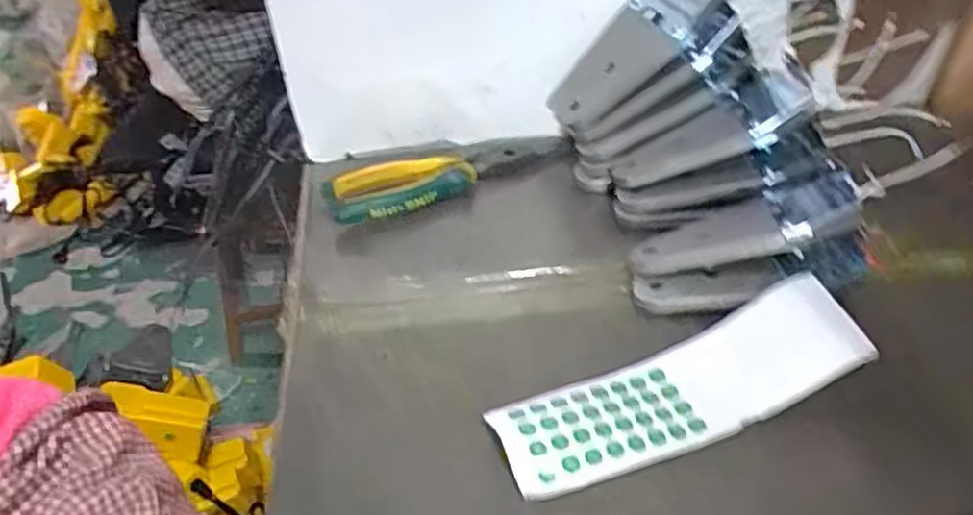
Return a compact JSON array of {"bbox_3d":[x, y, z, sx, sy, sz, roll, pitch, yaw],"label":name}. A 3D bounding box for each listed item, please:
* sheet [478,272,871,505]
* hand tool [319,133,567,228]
[{"bbox_3d":[0.107,0.071,0.400,0.207,0.032,0.063,-17,45,-14],"label":"sheet"},{"bbox_3d":[-0.030,-0.069,0.570,0.196,0.030,0.057,-21,46,-18],"label":"hand tool"}]

